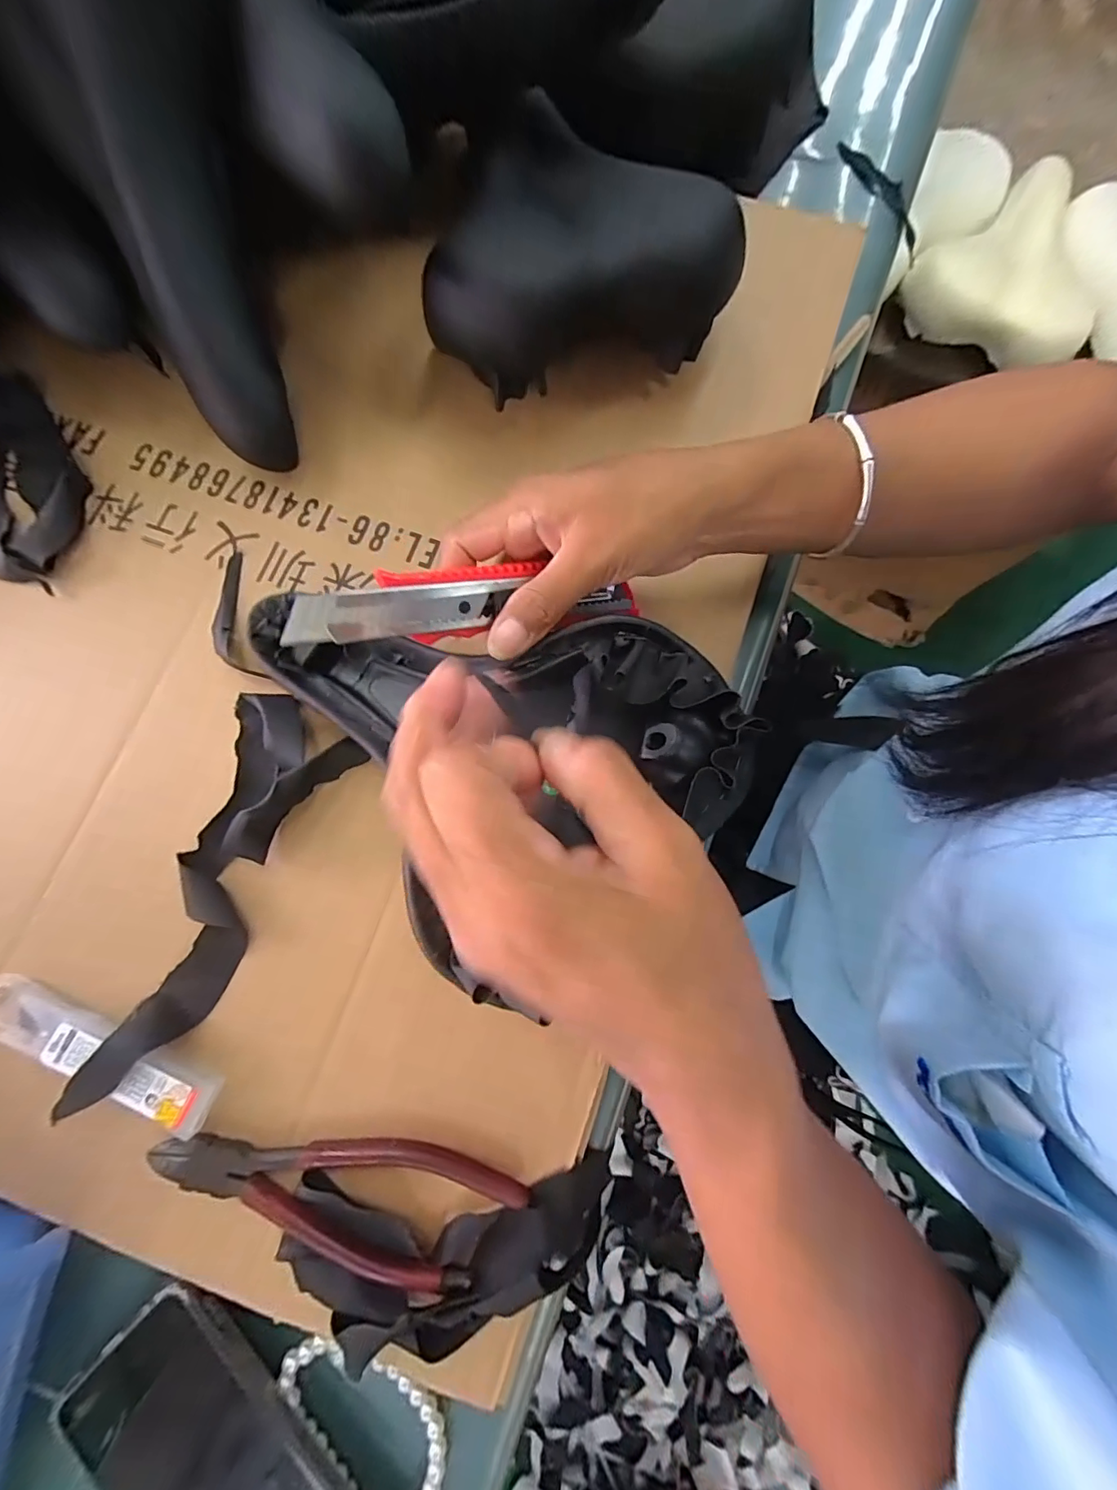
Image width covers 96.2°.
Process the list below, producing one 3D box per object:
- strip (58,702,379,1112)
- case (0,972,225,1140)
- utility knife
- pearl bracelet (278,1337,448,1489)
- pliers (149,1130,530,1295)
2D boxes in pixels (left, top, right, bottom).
[{"bbox_3d":[-0.179,0.070,0.247,0.071,0.025,0.198,29,80,5],"label":"strip"},{"bbox_3d":[-0.220,0.144,0.236,0.125,0.009,0.027,22,80,4],"label":"case"},{"bbox_3d":[-0.038,-0.064,0.220,0.146,0.018,0.022,-15,78,-24],"label":"utility knife"},{"bbox_3d":[-0.083,0.299,0.224,0.048,0.011,0.085,-42,82,-8],"label":"pearl bracelet"},{"bbox_3d":[-0.100,0.199,0.227,0.164,0.011,0.049,16,79,3],"label":"pliers"}]

